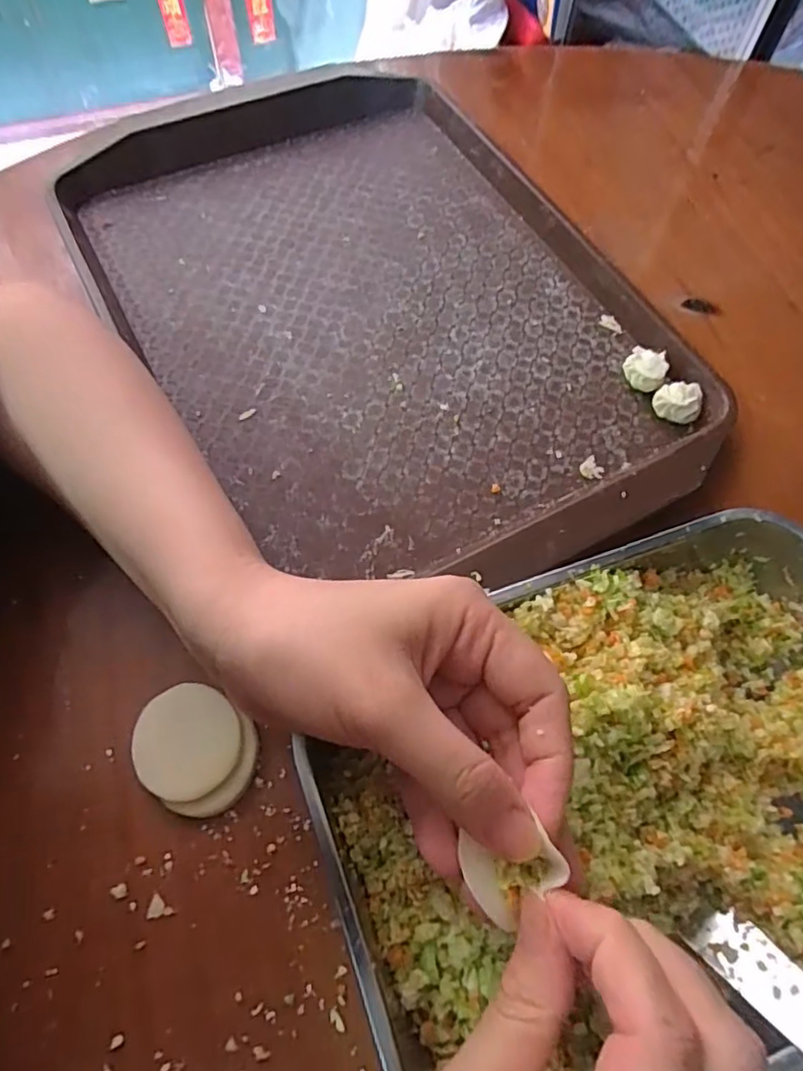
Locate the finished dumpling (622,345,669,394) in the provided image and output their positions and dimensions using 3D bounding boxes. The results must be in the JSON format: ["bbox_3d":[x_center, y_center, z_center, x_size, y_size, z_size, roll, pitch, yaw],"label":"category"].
[{"bbox_3d":[0.144,-0.098,0.368,0.024,0.018,0.022,1,64,-3],"label":"finished dumpling"}]

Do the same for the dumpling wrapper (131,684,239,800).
[{"bbox_3d":[-0.095,0.092,0.275,0.045,0.009,0.047,1,64,-3],"label":"dumpling wrapper"}]

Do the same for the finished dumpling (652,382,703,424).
[{"bbox_3d":[0.158,-0.075,0.354,0.024,0.019,0.018,6,64,0],"label":"finished dumpling"}]

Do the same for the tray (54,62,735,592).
[{"bbox_3d":[-0.015,-0.150,0.382,0.281,0.026,0.404,-26,68,-15],"label":"tray"}]

